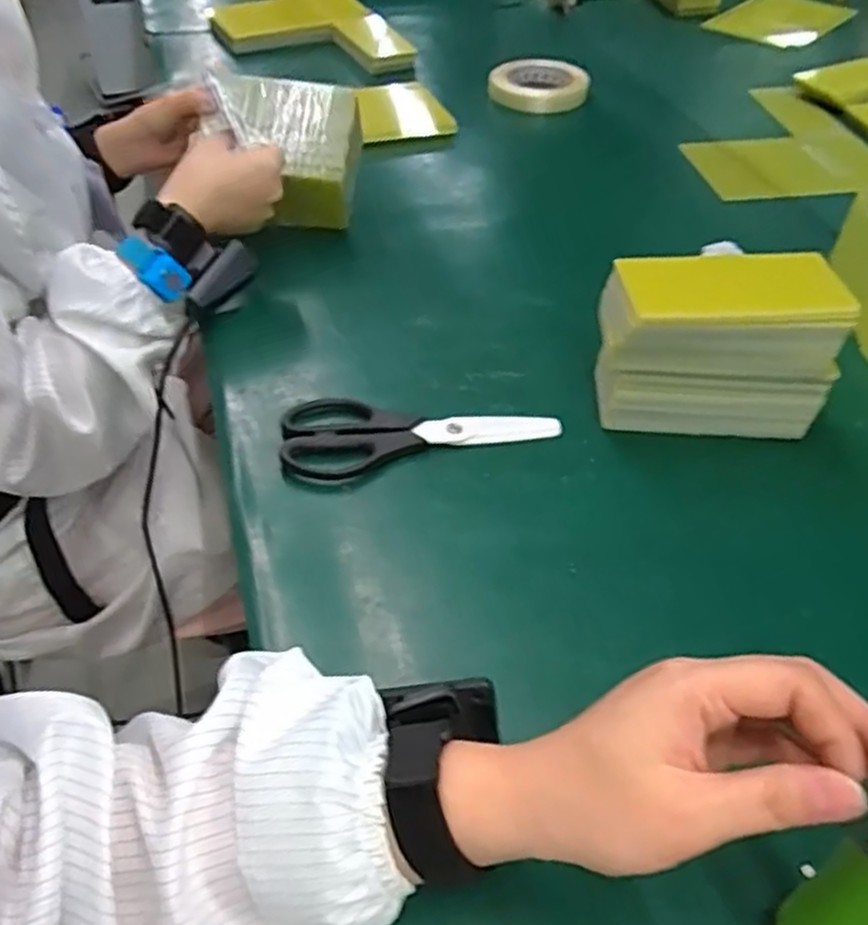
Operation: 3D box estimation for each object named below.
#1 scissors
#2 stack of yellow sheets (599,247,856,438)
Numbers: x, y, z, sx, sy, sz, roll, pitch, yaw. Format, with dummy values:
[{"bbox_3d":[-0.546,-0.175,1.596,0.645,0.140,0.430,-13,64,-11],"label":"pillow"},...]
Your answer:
[{"bbox_3d":[-0.013,-0.029,0.563,0.194,0.016,0.074,-12,46,-10],"label":"scissors"},{"bbox_3d":[0.193,-0.086,0.551,0.156,0.110,0.083,1,45,2],"label":"stack of yellow sheets"}]

